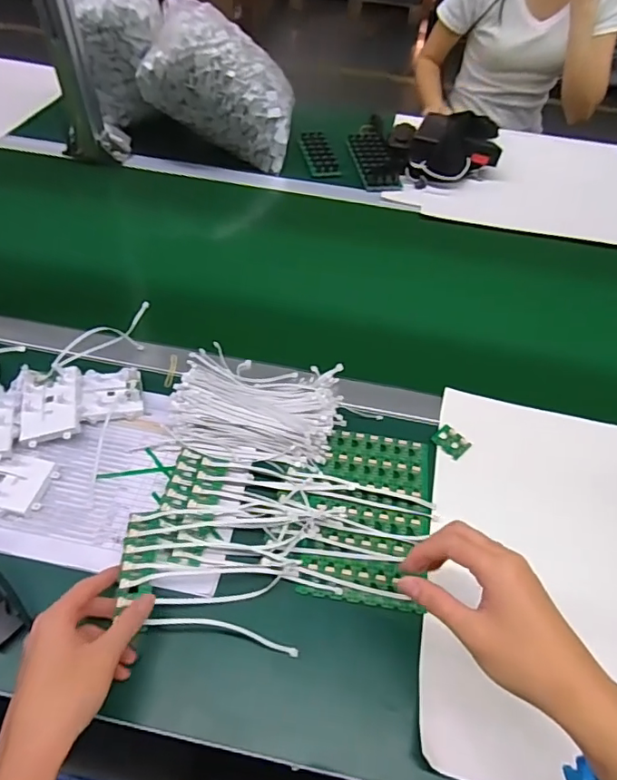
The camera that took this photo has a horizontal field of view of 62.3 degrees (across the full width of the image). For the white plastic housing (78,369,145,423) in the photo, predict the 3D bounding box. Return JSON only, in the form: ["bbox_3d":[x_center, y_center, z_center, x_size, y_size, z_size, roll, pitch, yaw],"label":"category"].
[{"bbox_3d":[-0.220,0.005,0.573,0.063,0.018,0.063,-8,53,-10],"label":"white plastic housing"}]

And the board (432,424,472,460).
[{"bbox_3d":[0.166,0.061,0.593,0.029,0.006,0.038,-40,61,-22],"label":"board"}]

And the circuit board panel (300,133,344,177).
[{"bbox_3d":[0.020,-0.457,0.986,0.057,0.012,0.162,-10,55,-5],"label":"circuit board panel"}]

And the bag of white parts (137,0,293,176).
[{"bbox_3d":[-0.148,-0.555,0.933,0.283,0.176,0.150,26,31,-22],"label":"bag of white parts"}]

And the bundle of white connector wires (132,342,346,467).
[{"bbox_3d":[-0.061,0.015,0.588,0.185,0.042,0.146,12,52,5],"label":"bundle of white connector wires"}]

